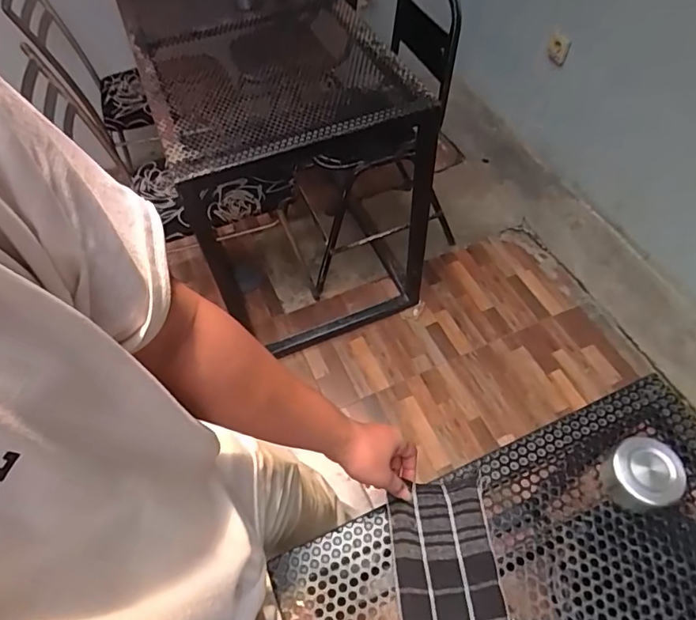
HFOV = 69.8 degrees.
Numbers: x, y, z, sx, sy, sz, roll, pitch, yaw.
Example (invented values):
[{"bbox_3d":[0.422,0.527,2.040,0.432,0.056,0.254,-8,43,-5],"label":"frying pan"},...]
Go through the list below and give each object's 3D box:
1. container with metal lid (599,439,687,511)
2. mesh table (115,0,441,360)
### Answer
[{"bbox_3d":[0.355,0.200,0.603,0.066,0.065,0.073,-32,60,-16],"label":"container with metal lid"},{"bbox_3d":[-0.248,-0.575,1.618,0.689,0.743,1.229,-24,58,-11],"label":"mesh table"}]

